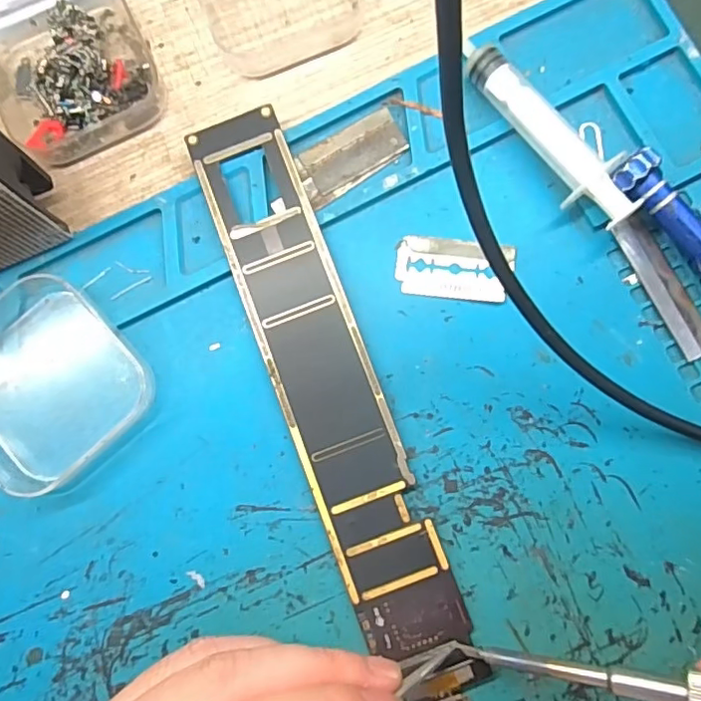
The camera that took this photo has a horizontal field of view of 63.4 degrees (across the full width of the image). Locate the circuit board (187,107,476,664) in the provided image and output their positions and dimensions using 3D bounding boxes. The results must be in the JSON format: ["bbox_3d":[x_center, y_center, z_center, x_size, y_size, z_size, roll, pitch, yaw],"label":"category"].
[{"bbox_3d":[-0.010,0.007,0.203,0.034,0.004,0.199,-21,83,1],"label":"circuit board"}]

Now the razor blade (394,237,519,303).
[{"bbox_3d":[0.039,-0.031,0.209,0.043,0.004,0.022,6,82,4],"label":"razor blade"}]

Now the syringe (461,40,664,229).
[{"bbox_3d":[0.070,-0.077,0.208,0.022,0.017,0.084,-43,82,-3],"label":"syringe"}]

